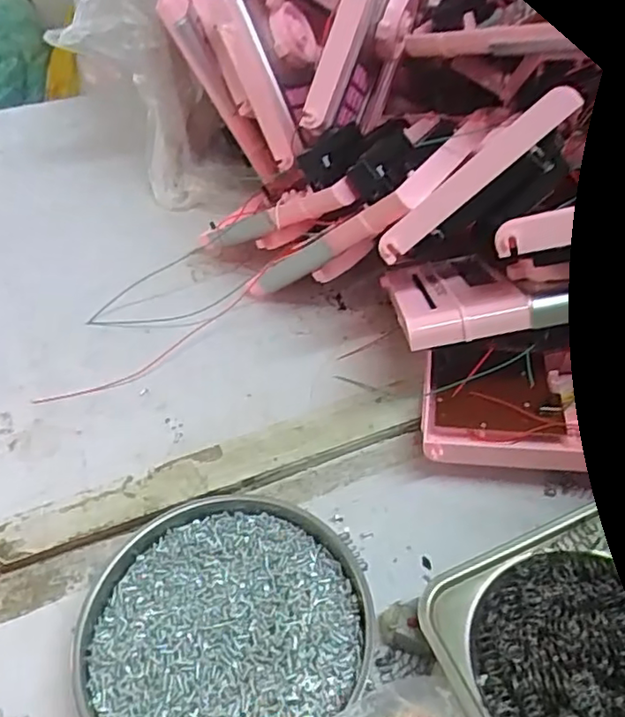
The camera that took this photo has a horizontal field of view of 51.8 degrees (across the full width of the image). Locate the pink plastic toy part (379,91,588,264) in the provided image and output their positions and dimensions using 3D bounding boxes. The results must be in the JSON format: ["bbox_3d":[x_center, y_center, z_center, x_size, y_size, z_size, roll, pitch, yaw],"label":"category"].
[{"bbox_3d":[0.088,-0.099,0.355,0.018,0.127,0.007,51,22,2],"label":"pink plastic toy part"}]

